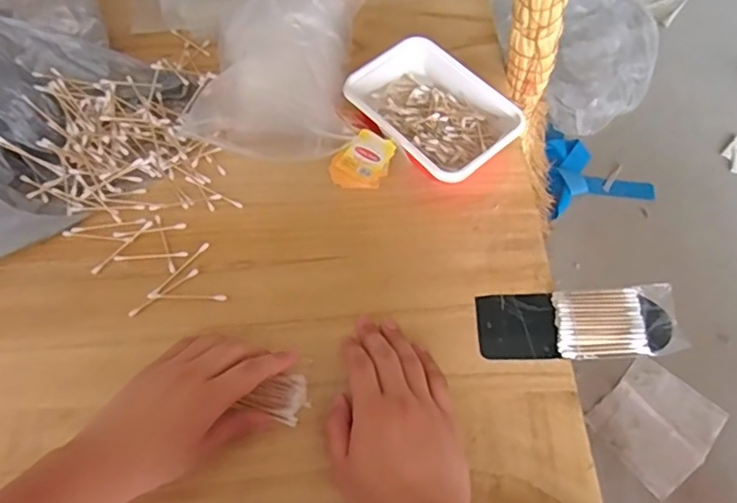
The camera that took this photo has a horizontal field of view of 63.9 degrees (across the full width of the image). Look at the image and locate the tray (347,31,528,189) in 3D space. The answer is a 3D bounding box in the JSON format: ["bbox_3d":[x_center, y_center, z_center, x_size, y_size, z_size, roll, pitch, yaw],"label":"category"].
[{"bbox_3d":[0.069,-0.142,0.608,0.119,0.041,0.170,-37,66,-16],"label":"tray"}]

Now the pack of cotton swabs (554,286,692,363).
[{"bbox_3d":[0.214,0.060,0.508,0.103,0.009,0.064,-4,61,1],"label":"pack of cotton swabs"}]

